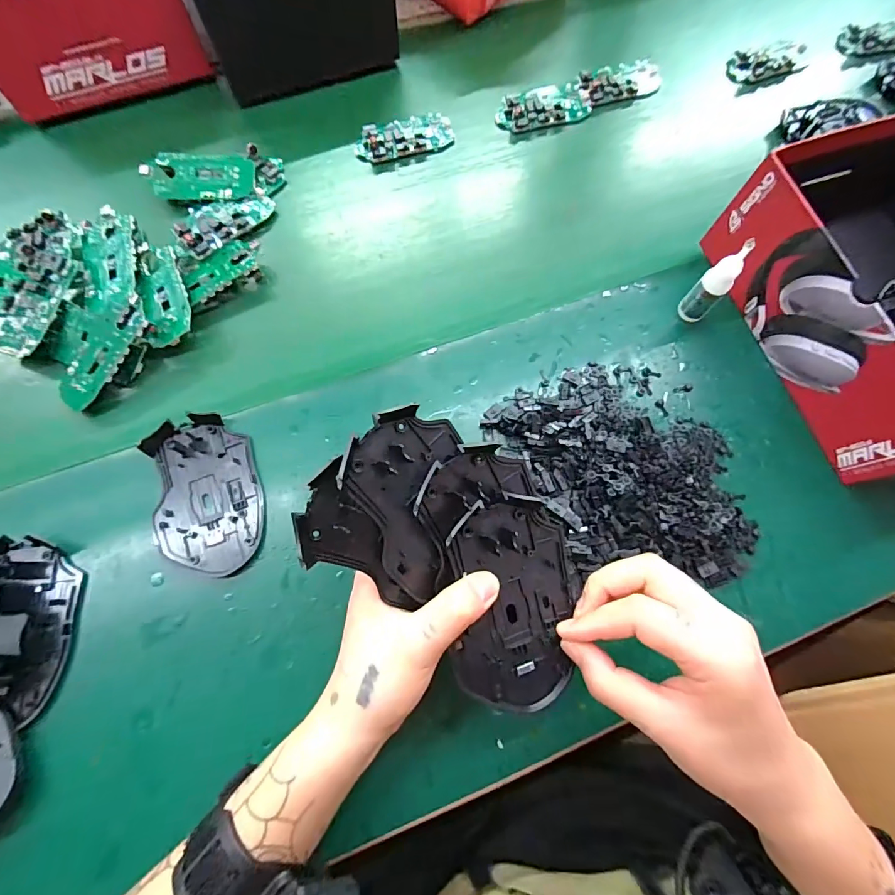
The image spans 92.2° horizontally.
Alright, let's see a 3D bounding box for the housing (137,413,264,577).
[{"bbox_3d":[-0.173,0.032,0.308,0.071,0.011,0.113,-14,72,-5],"label":"housing"}]

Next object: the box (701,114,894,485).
[{"bbox_3d":[0.349,-0.120,0.329,0.186,0.093,0.239,-17,73,-6],"label":"box"}]

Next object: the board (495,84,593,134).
[{"bbox_3d":[0.100,-0.350,0.444,0.098,0.014,0.045,-19,73,-7],"label":"board"}]

